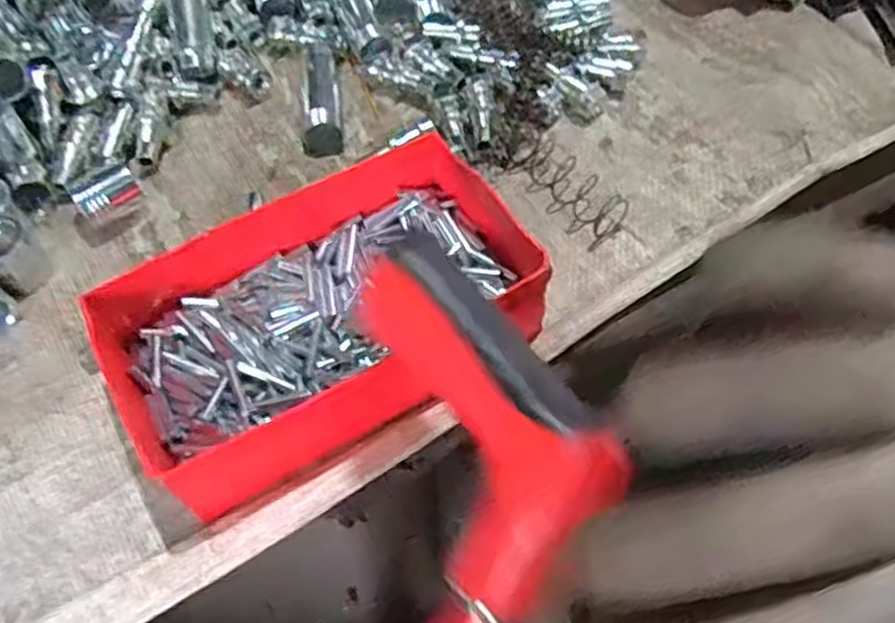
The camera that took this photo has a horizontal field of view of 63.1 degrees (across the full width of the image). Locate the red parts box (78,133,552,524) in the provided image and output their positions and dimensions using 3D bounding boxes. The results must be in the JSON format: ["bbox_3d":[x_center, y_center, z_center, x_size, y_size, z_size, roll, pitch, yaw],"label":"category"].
[{"bbox_3d":[-0.059,-0.004,0.353,0.203,0.044,0.131,-28,64,-15],"label":"red parts box"}]

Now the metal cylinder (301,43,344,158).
[{"bbox_3d":[-0.079,-0.132,0.448,0.023,0.020,0.084,-8,61,-4],"label":"metal cylinder"}]

